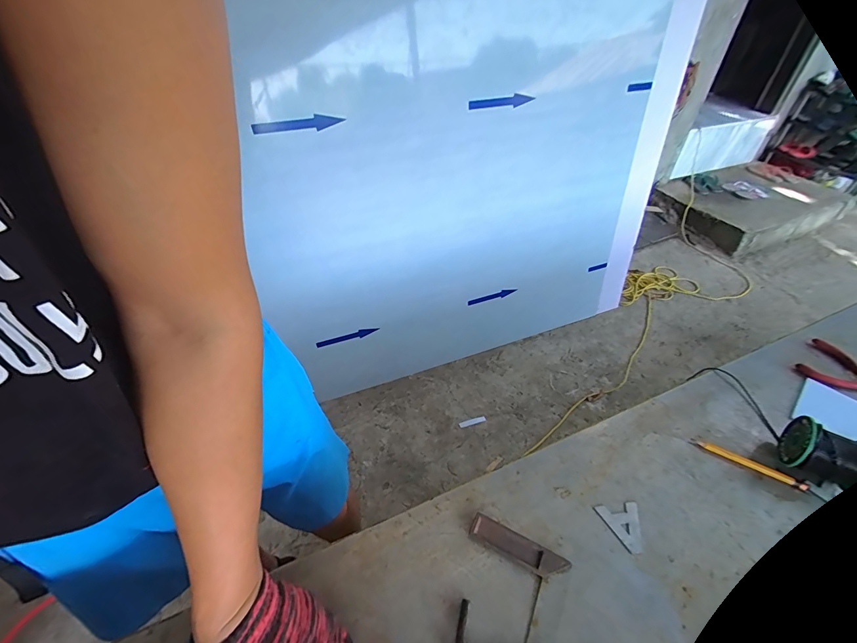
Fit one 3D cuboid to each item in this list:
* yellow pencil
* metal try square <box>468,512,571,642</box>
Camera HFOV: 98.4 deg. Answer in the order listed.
[{"bbox_3d":[0.428,0.190,0.492,0.125,0.008,0.011,23,48,21],"label":"yellow pencil"},{"bbox_3d":[0.052,0.326,0.345,0.110,0.012,0.248,21,47,19],"label":"metal try square"}]

